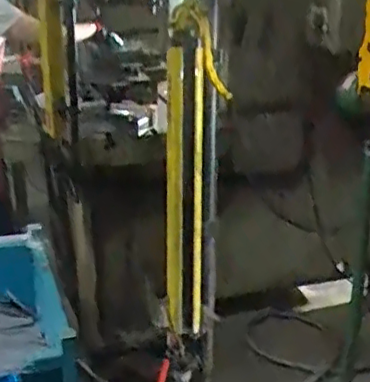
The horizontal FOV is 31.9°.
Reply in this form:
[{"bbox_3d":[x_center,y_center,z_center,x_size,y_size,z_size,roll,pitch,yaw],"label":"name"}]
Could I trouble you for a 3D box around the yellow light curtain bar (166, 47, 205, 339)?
[{"bbox_3d":[0.000,0.012,0.743,0.051,0.340,0.035,3,22,4],"label":"yellow light curtain bar"}]

